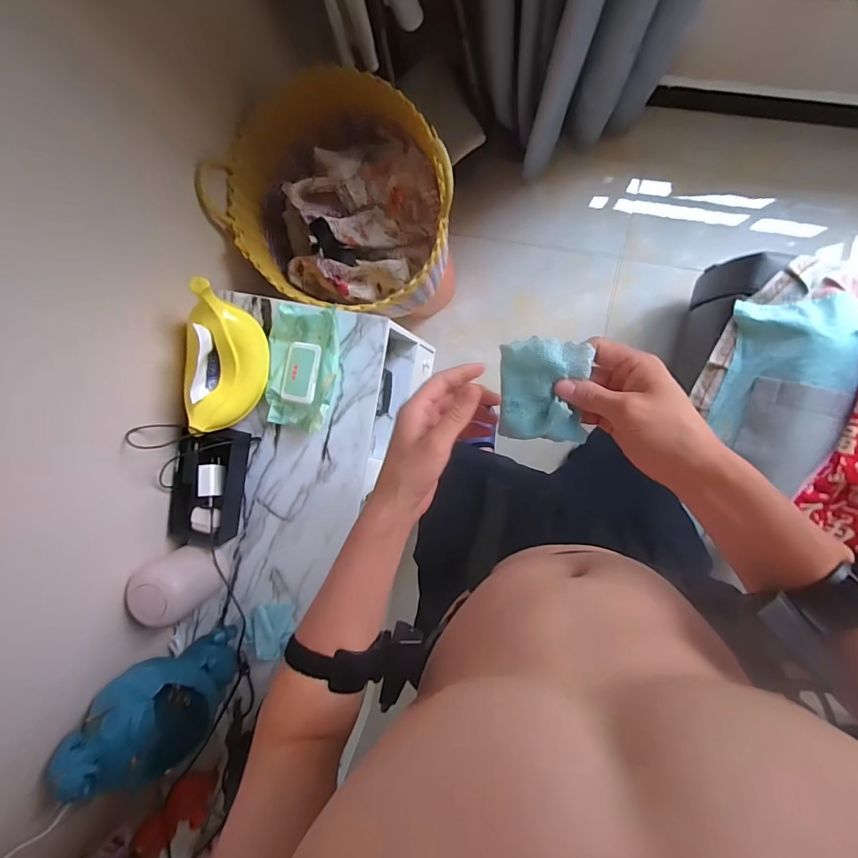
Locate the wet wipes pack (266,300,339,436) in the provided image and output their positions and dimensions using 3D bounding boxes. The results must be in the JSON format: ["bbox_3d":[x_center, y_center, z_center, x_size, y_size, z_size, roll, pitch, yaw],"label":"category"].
[{"bbox_3d":[-0.204,-0.098,0.723,0.121,0.046,0.190,6,97,7],"label":"wet wipes pack"}]

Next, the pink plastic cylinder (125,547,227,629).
[{"bbox_3d":[-0.397,0.245,0.720,0.107,0.135,0.099,-31,91,9],"label":"pink plastic cylinder"}]

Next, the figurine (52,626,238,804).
[{"bbox_3d":[-0.407,0.428,0.672,0.114,0.264,0.150,-31,91,9],"label":"figurine"}]

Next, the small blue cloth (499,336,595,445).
[{"bbox_3d":[0.097,-0.032,0.379,0.072,0.015,0.086,3,107,19],"label":"small blue cloth"}]

